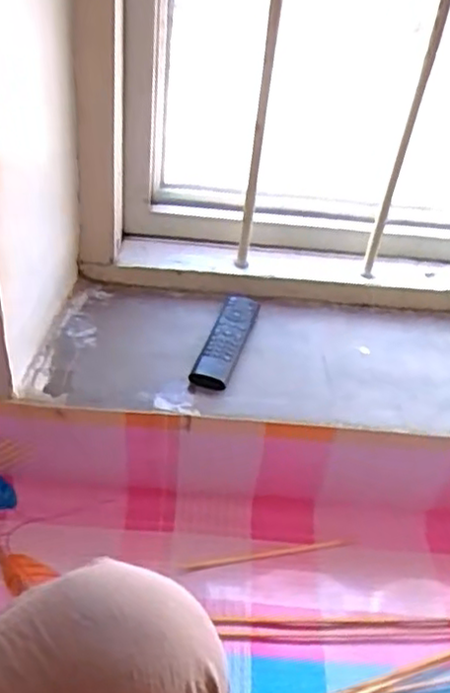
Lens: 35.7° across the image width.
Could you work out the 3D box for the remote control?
[{"bbox_3d":[0.004,-0.012,0.857,0.046,0.024,0.176,15,41,9],"label":"remote control"}]

